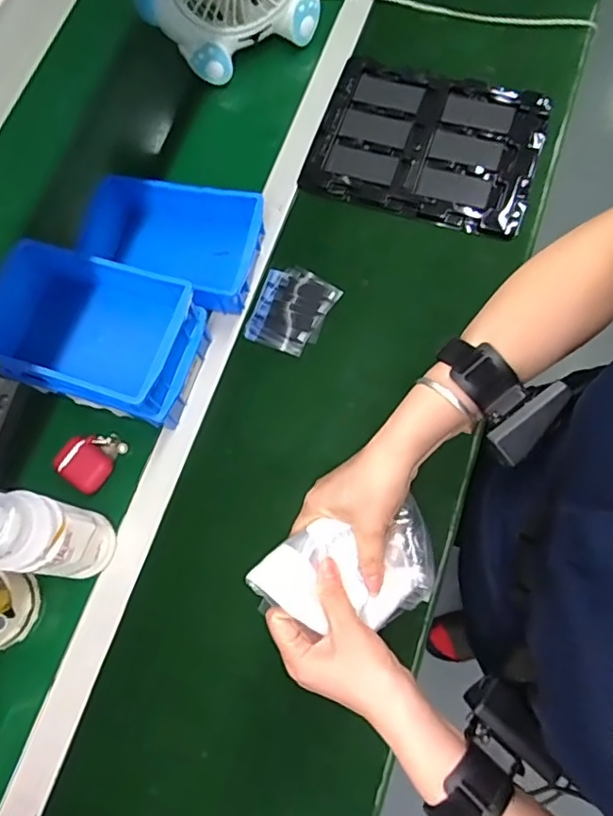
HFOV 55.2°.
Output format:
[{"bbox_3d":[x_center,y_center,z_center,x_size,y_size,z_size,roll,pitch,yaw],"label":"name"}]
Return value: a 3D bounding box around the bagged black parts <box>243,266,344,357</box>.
[{"bbox_3d":[-0.018,-0.120,0.709,0.090,0.006,0.106,23,76,10],"label":"bagged black parts"}]

